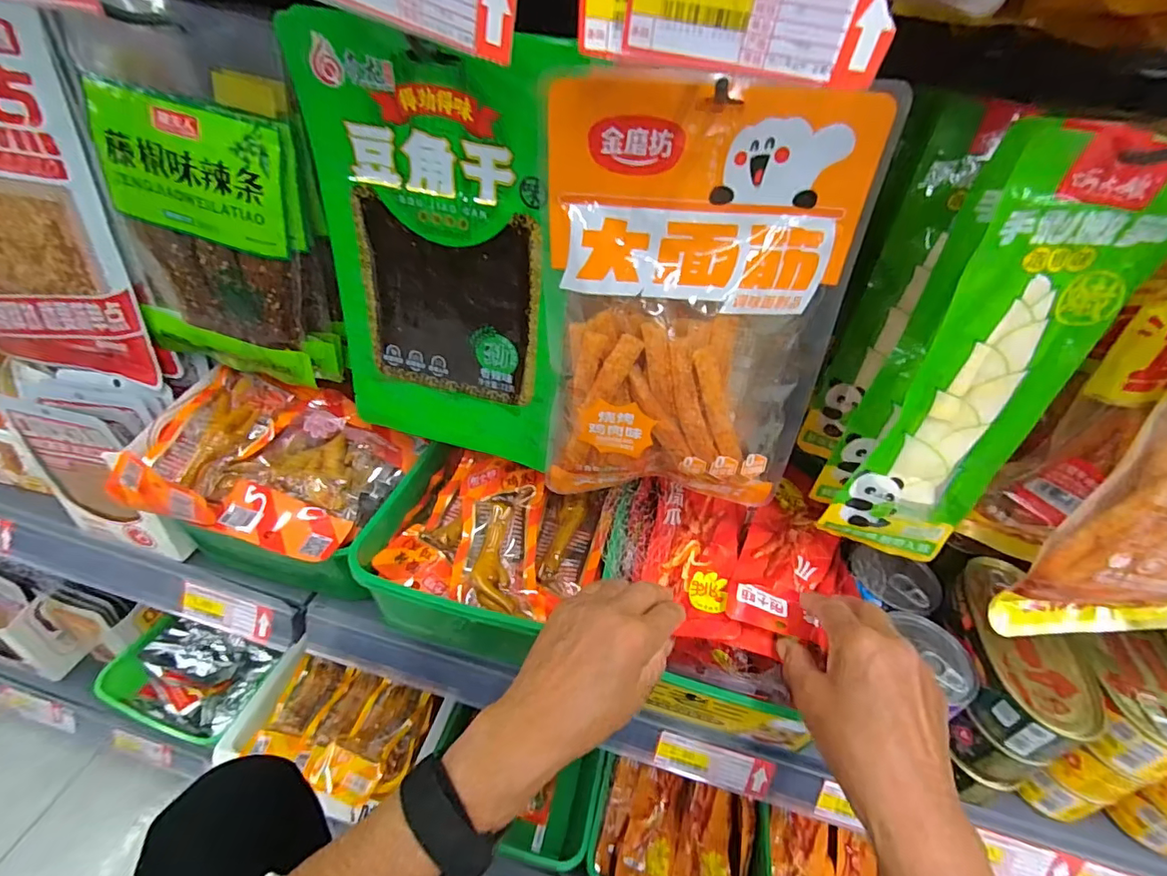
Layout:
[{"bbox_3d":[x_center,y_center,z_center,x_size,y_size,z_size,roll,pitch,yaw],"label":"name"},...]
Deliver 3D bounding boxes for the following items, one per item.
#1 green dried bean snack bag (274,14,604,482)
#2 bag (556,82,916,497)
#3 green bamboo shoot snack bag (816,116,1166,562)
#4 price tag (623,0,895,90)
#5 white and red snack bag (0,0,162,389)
[{"bbox_3d":[-0.091,-0.101,0.345,0.167,0.260,0.025,16,40,9],"label":"green dried bean snack bag"},{"bbox_3d":[0.063,-0.062,0.314,0.169,0.245,0.032,6,40,-3],"label":"bag"},{"bbox_3d":[0.223,-0.028,0.302,0.087,0.256,0.026,6,40,-2],"label":"green bamboo shoot snack bag"},{"bbox_3d":[0.061,-0.151,0.185,0.091,0.038,0.004,15,48,7],"label":"price tag"},{"bbox_3d":[-0.420,-0.167,0.383,0.163,0.251,0.038,9,40,1],"label":"white and red snack bag"}]

